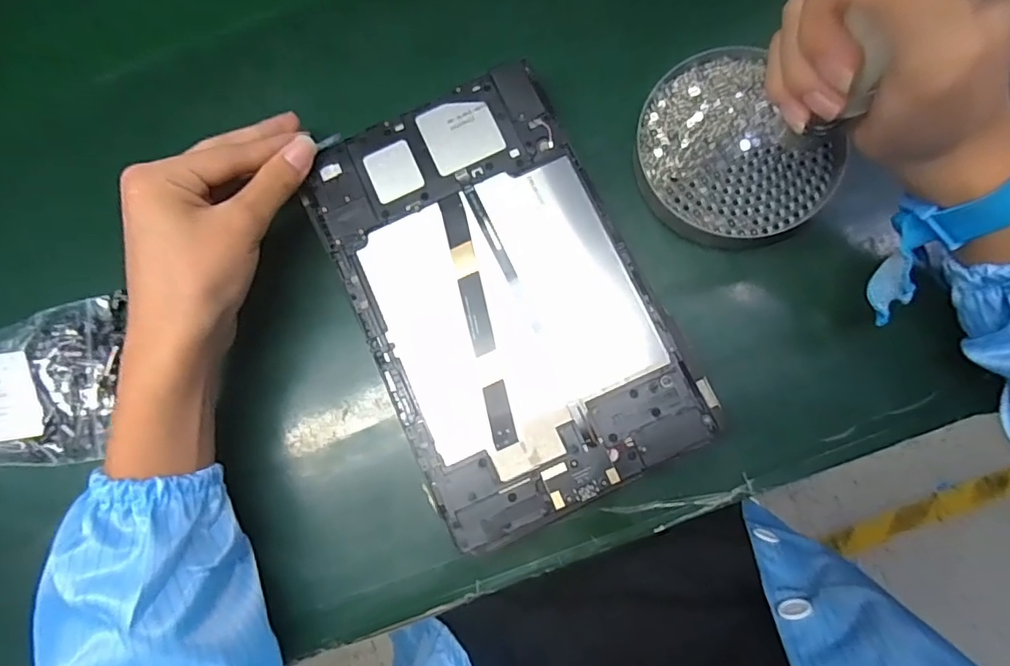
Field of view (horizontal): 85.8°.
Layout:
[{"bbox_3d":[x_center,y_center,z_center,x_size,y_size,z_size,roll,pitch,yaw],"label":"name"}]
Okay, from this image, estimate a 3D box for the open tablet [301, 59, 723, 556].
[{"bbox_3d":[-0.005,-0.022,0.299,0.149,0.006,0.236,-25,80,1],"label":"open tablet"}]

